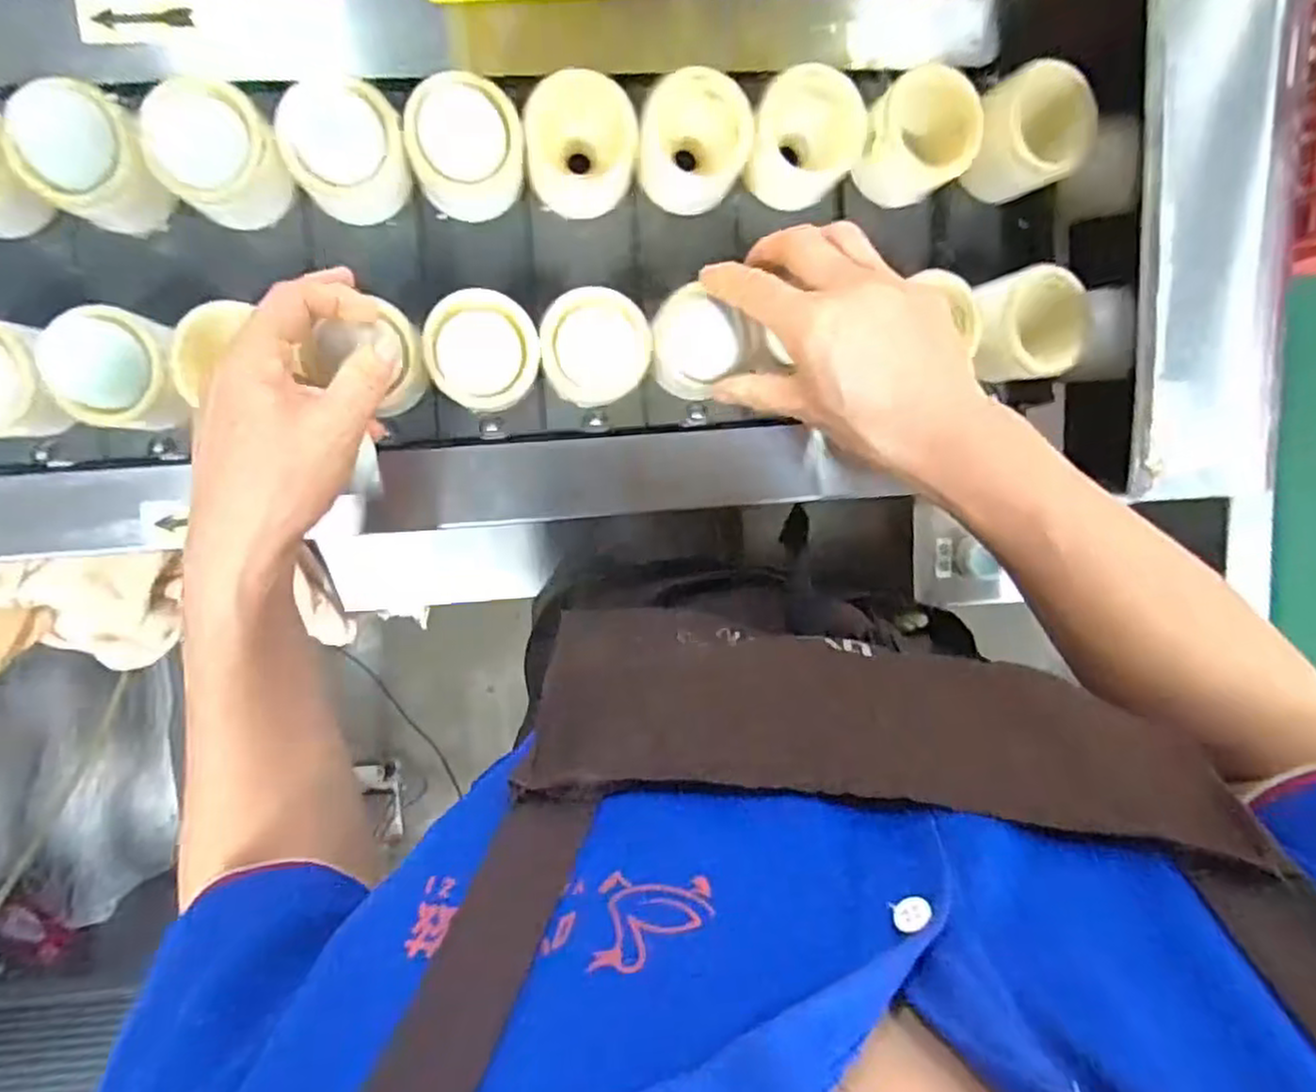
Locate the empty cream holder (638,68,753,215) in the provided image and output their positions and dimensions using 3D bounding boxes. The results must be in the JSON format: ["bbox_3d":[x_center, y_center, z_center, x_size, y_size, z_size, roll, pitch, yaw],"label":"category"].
[{"bbox_3d":[0.022,-0.223,0.409,0.064,0.050,0.055,4,97,-5],"label":"empty cream holder"}]

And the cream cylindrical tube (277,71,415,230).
[{"bbox_3d":[-0.162,-0.207,0.397,0.063,0.054,0.063,-44,98,2],"label":"cream cylindrical tube"}]

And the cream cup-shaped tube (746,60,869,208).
[{"bbox_3d":[0.080,-0.226,0.413,0.057,0.060,0.056,-1,97,-4],"label":"cream cup-shaped tube"}]

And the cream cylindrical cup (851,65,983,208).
[{"bbox_3d":[0.145,-0.230,0.420,0.063,0.056,0.051,-15,98,-2],"label":"cream cylindrical cup"}]

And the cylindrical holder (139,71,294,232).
[{"bbox_3d":[-0.229,-0.206,0.388,0.057,0.051,0.054,-1,97,-4],"label":"cylindrical holder"}]

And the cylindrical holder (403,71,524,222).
[{"bbox_3d":[-0.102,-0.214,0.397,0.057,0.053,0.058,3,97,-5],"label":"cylindrical holder"}]

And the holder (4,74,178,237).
[{"bbox_3d":[-0.291,-0.199,0.383,0.055,0.062,0.055,-1,97,-4],"label":"holder"}]

